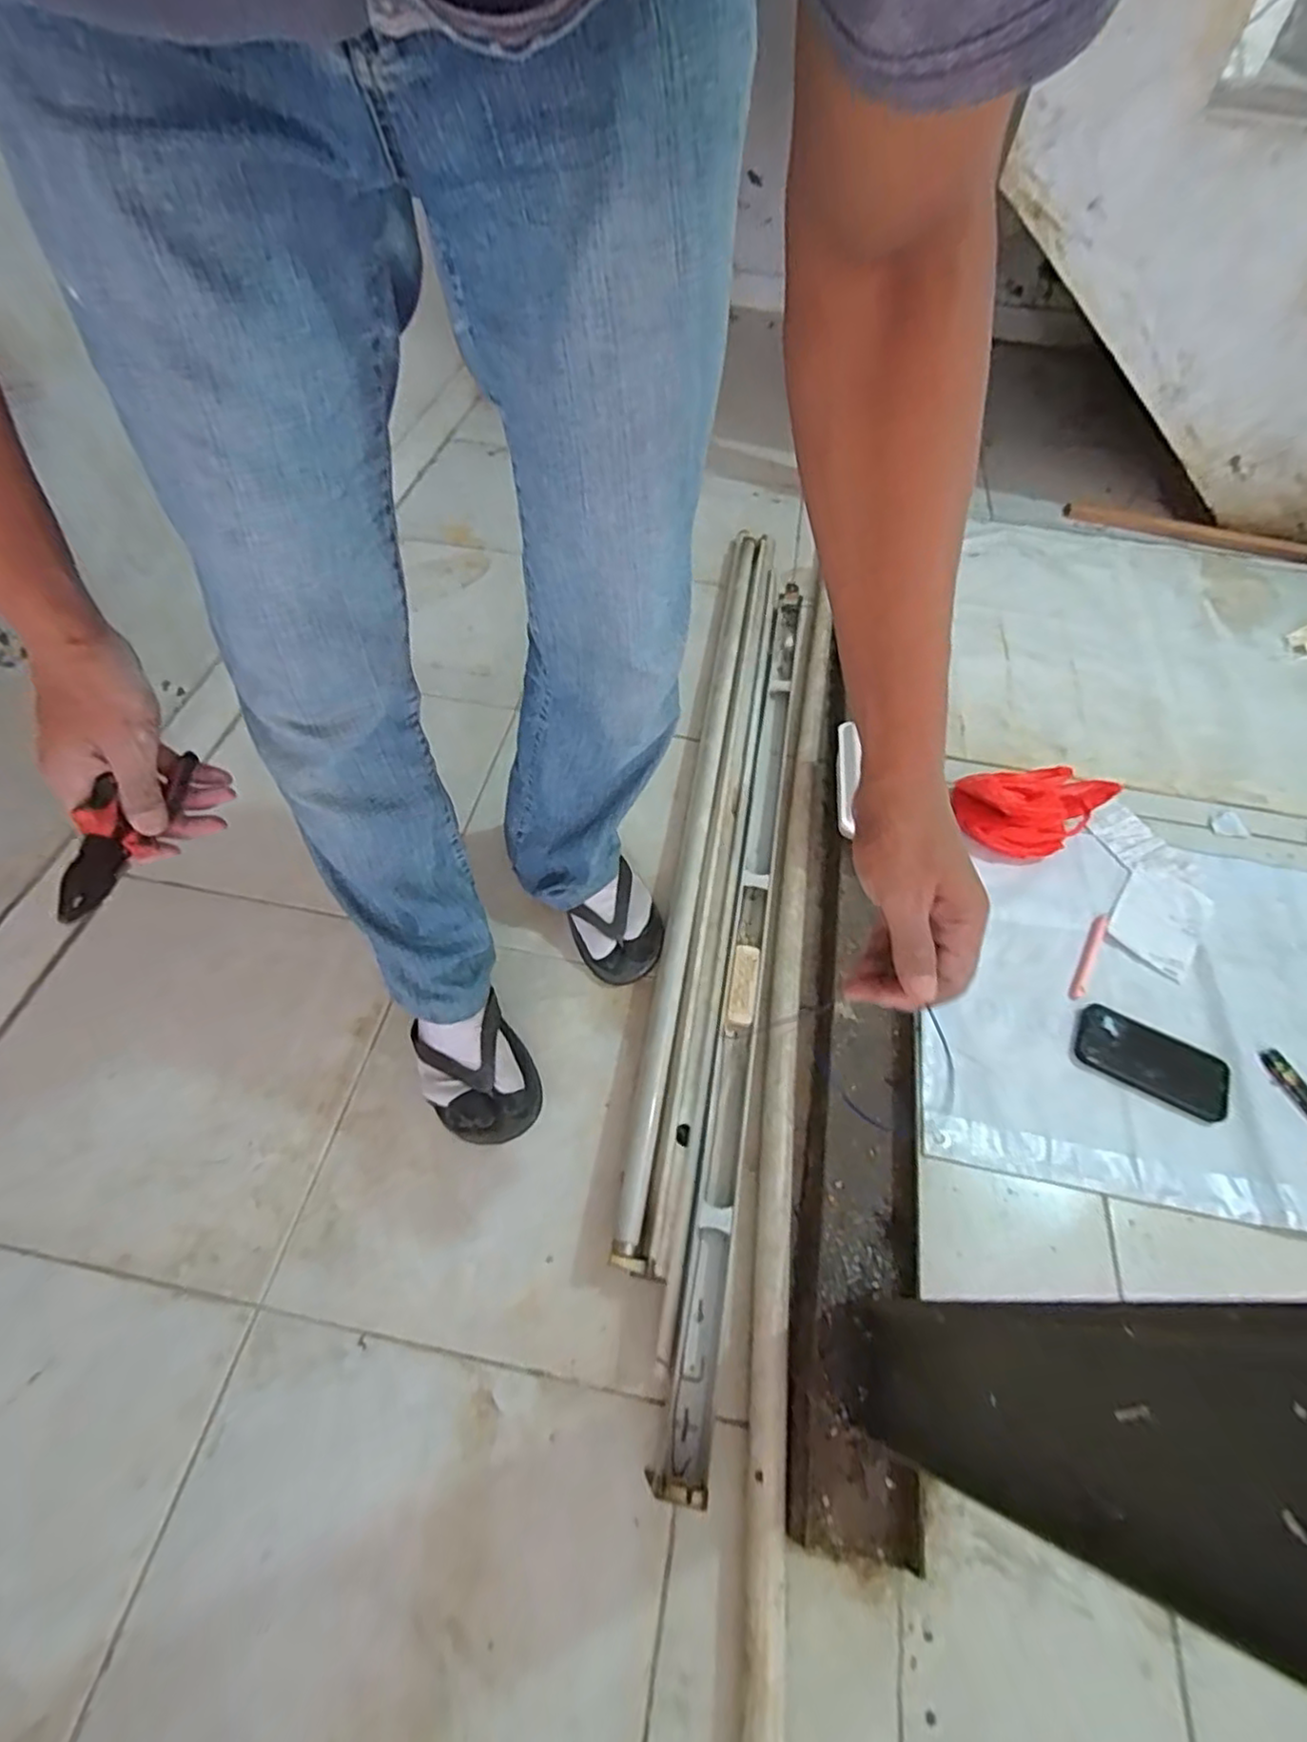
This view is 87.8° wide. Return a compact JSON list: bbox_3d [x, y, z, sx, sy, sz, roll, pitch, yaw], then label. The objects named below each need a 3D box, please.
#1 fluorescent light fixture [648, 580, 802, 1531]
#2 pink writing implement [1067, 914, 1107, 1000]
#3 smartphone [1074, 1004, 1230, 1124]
[{"bbox_3d":[0.132,0.016,0.883,0.047,0.041,1.198,10,57,4],"label":"fluorescent light fixture"},{"bbox_3d":[0.550,0.107,0.857,0.019,0.009,0.133,30,60,16],"label":"pink writing implement"},{"bbox_3d":[0.575,0.221,0.782,0.157,0.011,0.086,28,59,15],"label":"smartphone"}]

